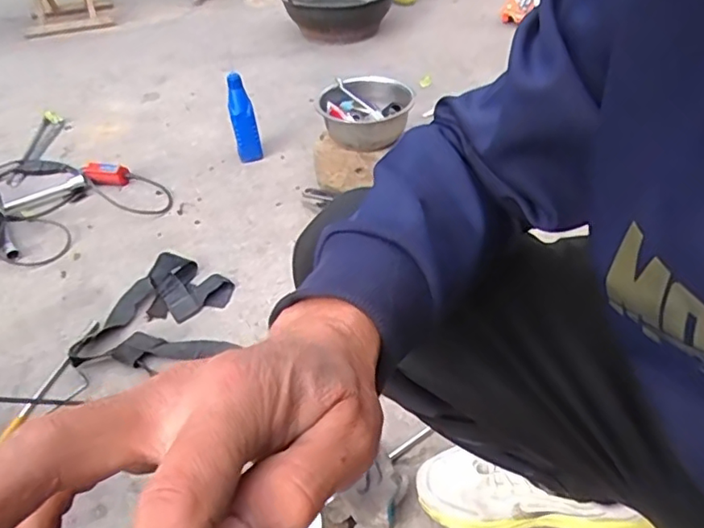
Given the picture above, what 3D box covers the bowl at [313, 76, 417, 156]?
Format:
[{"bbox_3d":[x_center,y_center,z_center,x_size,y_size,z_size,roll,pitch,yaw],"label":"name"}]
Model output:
[{"bbox_3d":[0.027,-0.290,1.115,0.161,0.090,0.160,-1,40,0],"label":"bowl"}]

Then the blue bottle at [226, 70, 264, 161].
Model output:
[{"bbox_3d":[-0.237,-0.314,1.259,0.052,0.197,0.042,-15,43,-9],"label":"blue bottle"}]

